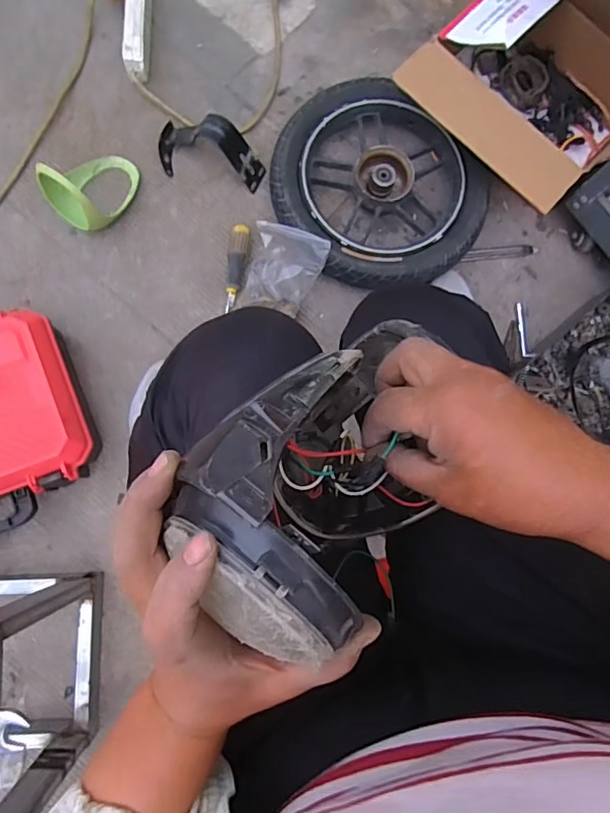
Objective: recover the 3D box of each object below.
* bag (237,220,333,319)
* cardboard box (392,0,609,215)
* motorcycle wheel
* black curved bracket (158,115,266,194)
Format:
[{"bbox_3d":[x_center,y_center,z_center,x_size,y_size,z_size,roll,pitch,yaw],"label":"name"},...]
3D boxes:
[{"bbox_3d":[-0.035,-0.213,0.810,0.121,0.085,0.139,16,82,-2],"label":"bag"},{"bbox_3d":[0.349,-0.493,0.830,0.315,0.177,0.316,42,82,2],"label":"cardboard box"},{"bbox_3d":[0.111,-0.351,0.852,0.298,0.081,0.350,-38,87,-8],"label":"motorcycle wheel"},{"bbox_3d":[-0.158,-0.420,0.828,0.186,0.090,0.085,18,82,-2],"label":"black curved bracket"}]

